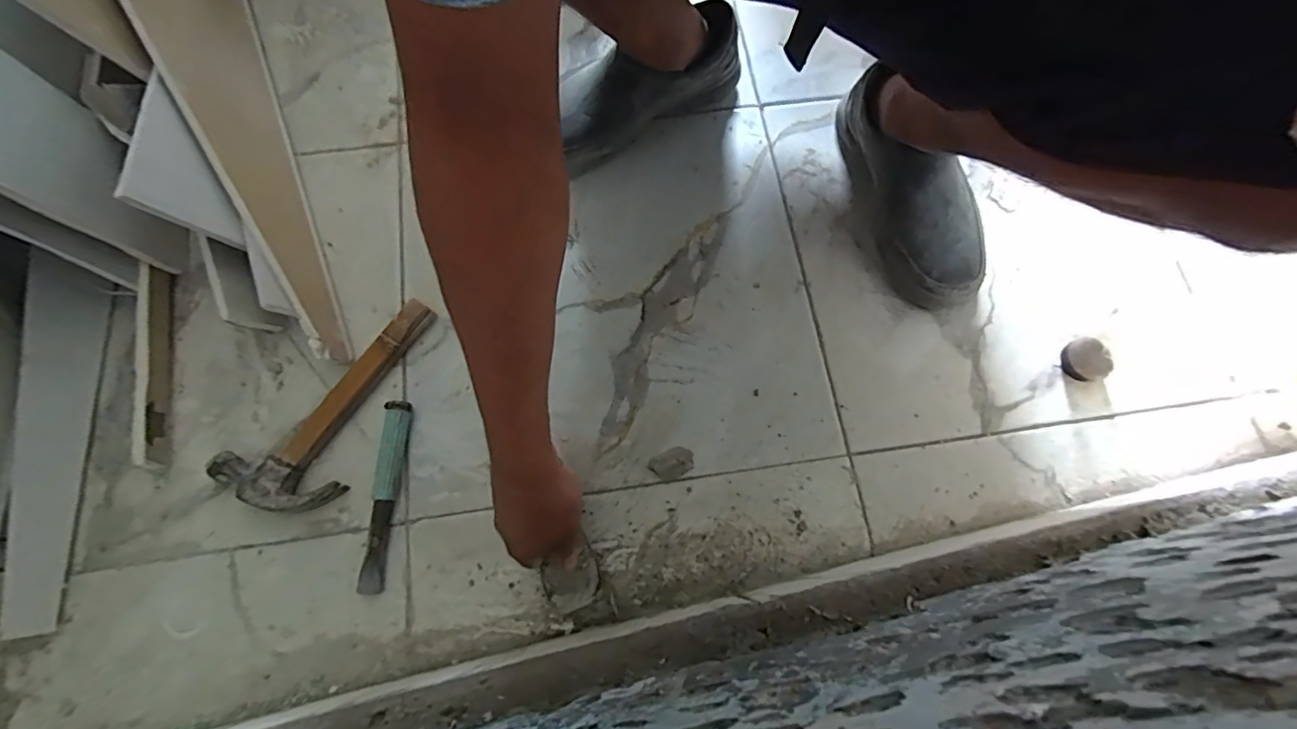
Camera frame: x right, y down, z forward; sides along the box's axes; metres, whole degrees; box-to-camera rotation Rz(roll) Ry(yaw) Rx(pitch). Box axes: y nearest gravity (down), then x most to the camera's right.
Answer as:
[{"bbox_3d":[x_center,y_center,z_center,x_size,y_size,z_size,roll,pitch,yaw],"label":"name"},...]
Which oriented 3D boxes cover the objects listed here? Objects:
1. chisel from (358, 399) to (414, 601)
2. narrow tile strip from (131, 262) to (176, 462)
[{"bbox_3d":[-0.230,0.112,0.487,0.023,0.018,0.160,3,72,-1],"label":"chisel"},{"bbox_3d":[-0.446,-0.003,0.508,0.008,0.031,0.187,-16,75,12],"label":"narrow tile strip"}]

